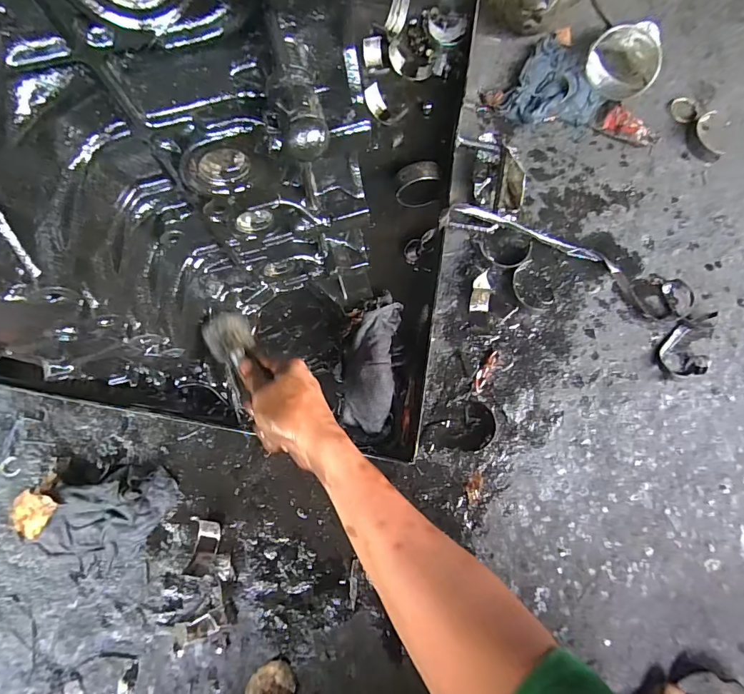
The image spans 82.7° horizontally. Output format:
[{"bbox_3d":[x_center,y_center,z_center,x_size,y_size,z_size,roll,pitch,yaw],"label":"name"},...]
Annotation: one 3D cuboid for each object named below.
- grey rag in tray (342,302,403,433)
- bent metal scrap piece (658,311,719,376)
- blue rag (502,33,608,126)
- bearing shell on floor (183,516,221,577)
[{"bbox_3d":[-0.001,0.021,0.498,0.058,0.042,0.148,7,76,0],"label":"grey rag in tray"},{"bbox_3d":[0.406,-0.004,0.544,0.063,0.015,0.092,19,77,3],"label":"bent metal scrap piece"},{"bbox_3d":[0.279,-0.383,0.627,0.125,0.026,0.149,29,77,5],"label":"blue rag"},{"bbox_3d":[-0.189,0.224,0.472,0.030,0.017,0.057,6,76,0],"label":"bearing shell on floor"}]

